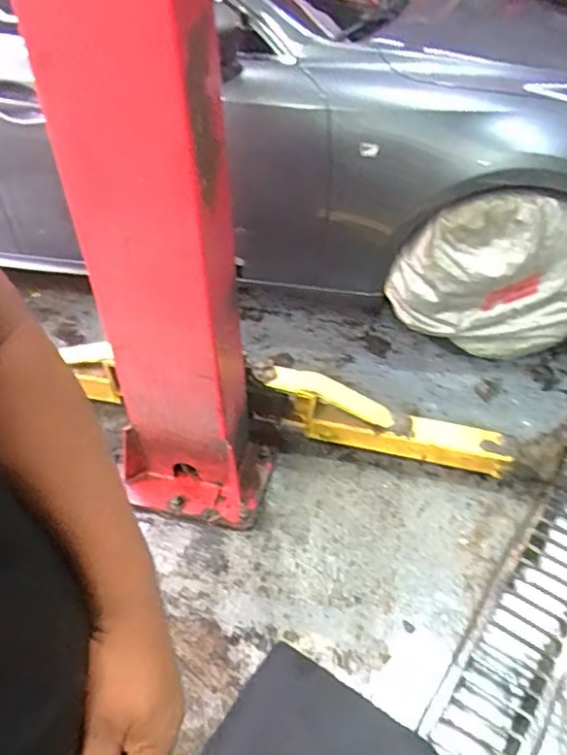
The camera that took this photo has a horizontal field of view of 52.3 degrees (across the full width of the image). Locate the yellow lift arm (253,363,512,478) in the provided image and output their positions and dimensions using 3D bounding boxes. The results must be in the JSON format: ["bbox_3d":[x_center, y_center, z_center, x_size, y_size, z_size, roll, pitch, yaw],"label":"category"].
[{"bbox_3d":[0.278,0.112,1.697,0.738,0.190,0.124,12,44,14],"label":"yellow lift arm"}]

